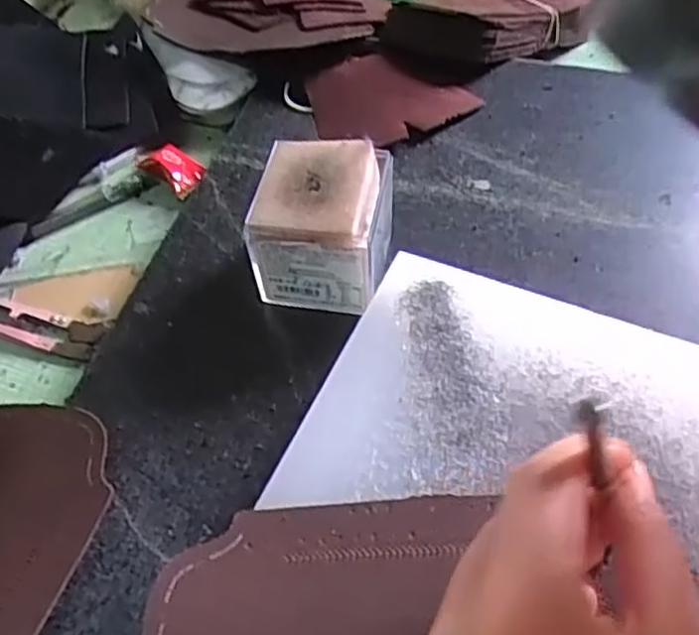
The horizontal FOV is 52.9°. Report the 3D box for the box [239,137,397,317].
[{"bbox_3d":[-0.011,-0.041,0.319,0.056,0.060,0.054,7,55,8],"label":"box"}]

